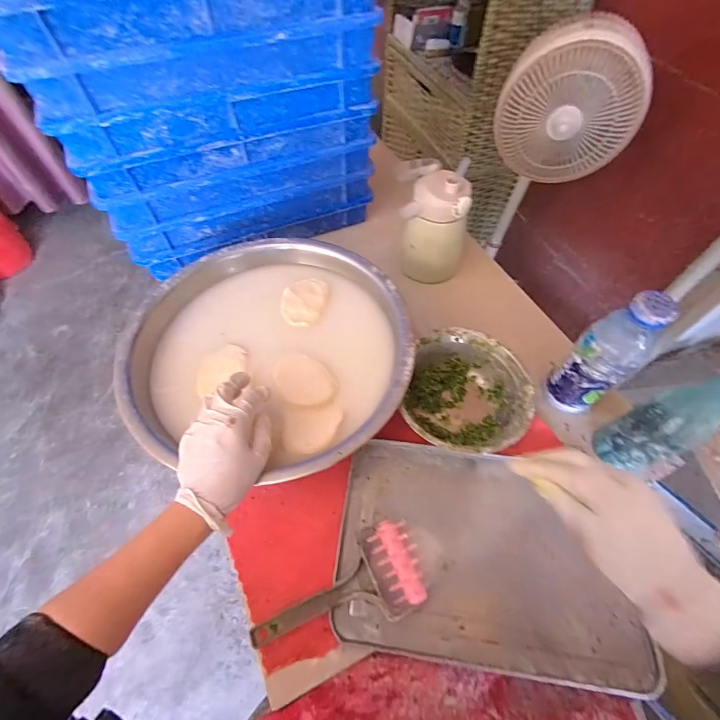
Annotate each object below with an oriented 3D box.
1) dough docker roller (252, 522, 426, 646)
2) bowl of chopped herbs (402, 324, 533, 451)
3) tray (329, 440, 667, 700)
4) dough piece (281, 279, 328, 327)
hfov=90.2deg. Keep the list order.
[{"bbox_3d":[-0.024,0.258,0.406,0.189,0.041,0.089,-17,59,-10],"label":"dough docker roller"},{"bbox_3d":[0.152,0.052,0.520,0.163,0.064,0.184,14,59,9],"label":"bowl of chopped herbs"},{"bbox_3d":[0.143,0.227,0.437,0.330,0.027,0.227,7,58,5],"label":"tray"},{"bbox_3d":[-0.088,-0.090,0.554,0.065,0.009,0.085,8,58,5],"label":"dough piece"}]

